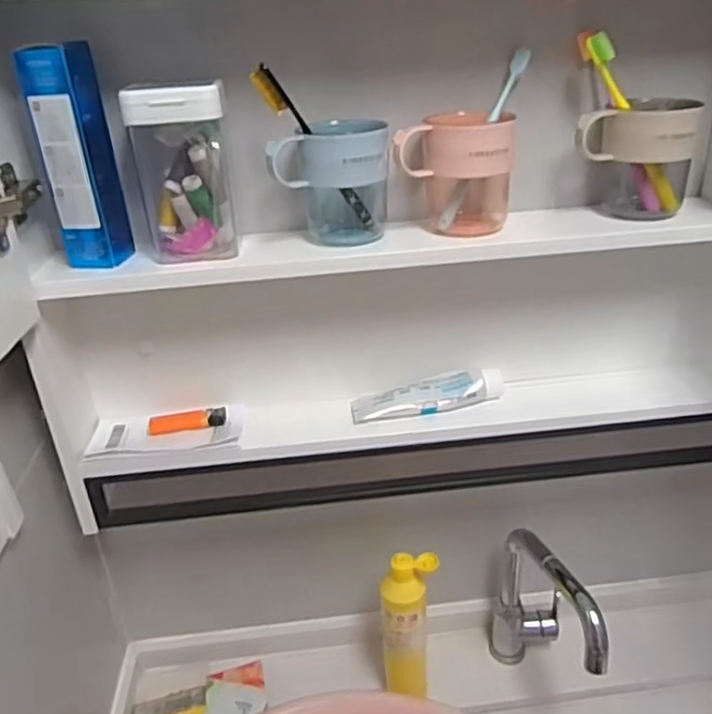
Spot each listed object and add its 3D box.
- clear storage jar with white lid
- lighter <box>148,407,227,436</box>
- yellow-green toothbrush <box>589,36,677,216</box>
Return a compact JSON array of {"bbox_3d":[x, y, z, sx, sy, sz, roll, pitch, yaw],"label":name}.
[{"bbox_3d":[-0.154,-0.163,0.594,0.084,0.148,0.068,-9,28,-11],"label":"clear storage jar with white lid"},{"bbox_3d":[-0.182,0.069,0.712,0.082,0.013,0.023,-10,28,-12],"label":"lighter"},{"bbox_3d":[0.261,-0.214,0.611,0.020,0.180,0.019,-27,19,24],"label":"yellow-green toothbrush"}]

